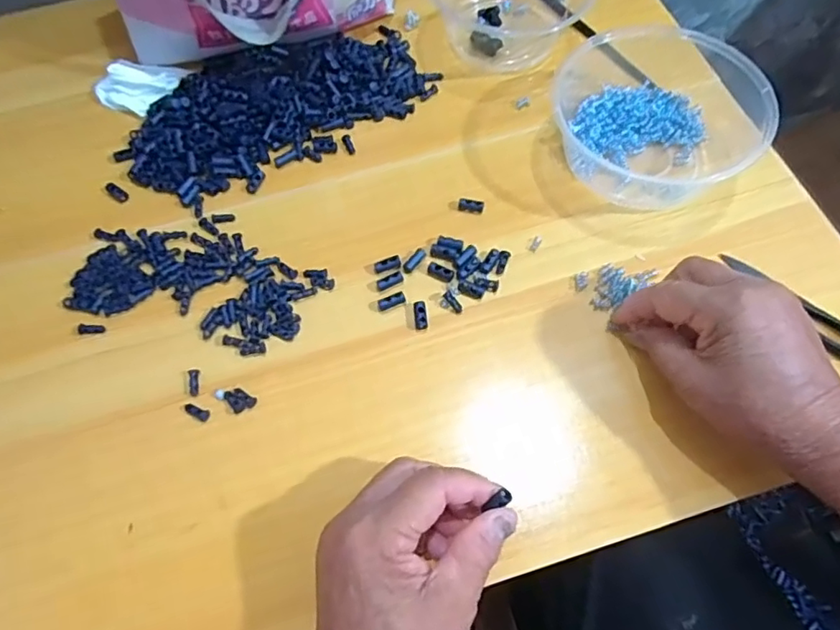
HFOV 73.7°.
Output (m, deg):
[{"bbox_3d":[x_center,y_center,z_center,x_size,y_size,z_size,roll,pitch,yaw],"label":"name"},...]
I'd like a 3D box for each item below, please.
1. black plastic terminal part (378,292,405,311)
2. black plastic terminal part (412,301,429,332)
[{"bbox_3d":[-0.019,-0.010,0.379,0.018,0.006,0.007,-16,66,-5],"label":"black plastic terminal part"},{"bbox_3d":[0.000,0.000,0.375,0.009,0.004,0.020,-7,65,-1],"label":"black plastic terminal part"}]

